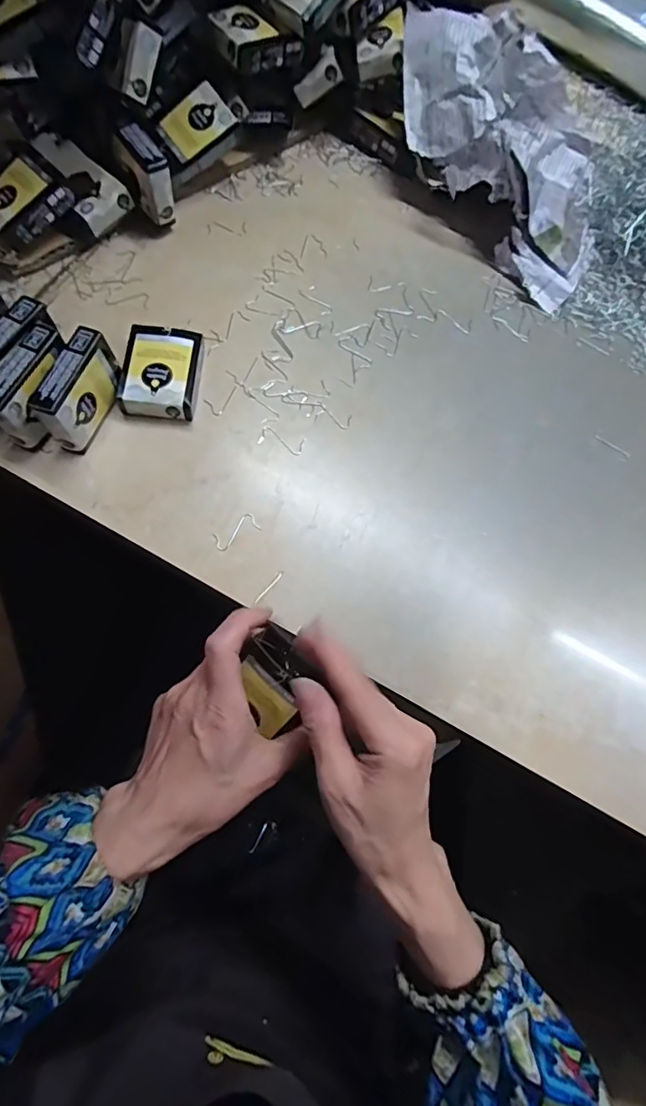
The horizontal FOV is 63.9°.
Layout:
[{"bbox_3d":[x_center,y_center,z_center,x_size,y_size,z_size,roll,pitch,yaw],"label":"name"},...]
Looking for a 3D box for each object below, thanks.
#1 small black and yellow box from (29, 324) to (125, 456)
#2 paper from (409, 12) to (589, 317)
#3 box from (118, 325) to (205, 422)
[{"bbox_3d":[-0.178,-0.118,0.381,0.028,0.054,0.075,27,74,6],"label":"small black and yellow box"},{"bbox_3d":[0.172,-0.354,0.467,0.193,0.101,0.222,1,71,-5],"label":"paper"},{"bbox_3d":[-0.127,-0.144,0.414,0.054,0.028,0.076,8,71,-2],"label":"box"}]

